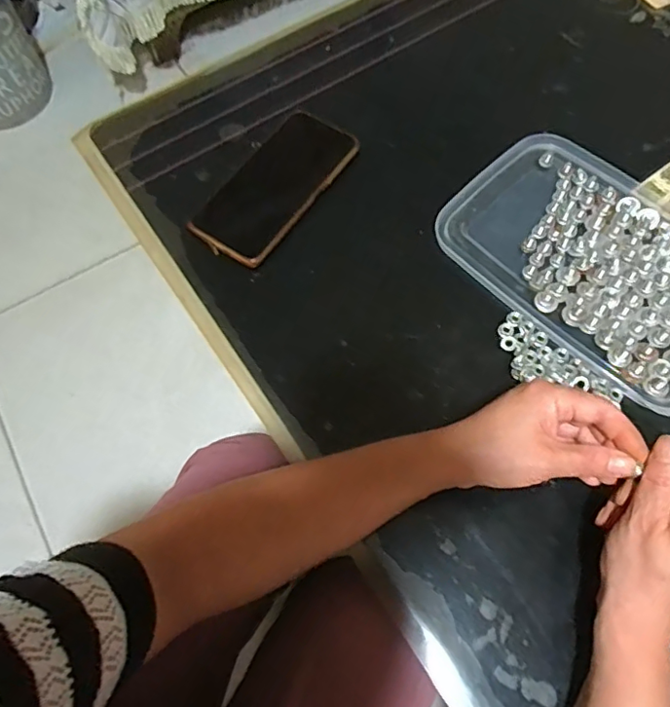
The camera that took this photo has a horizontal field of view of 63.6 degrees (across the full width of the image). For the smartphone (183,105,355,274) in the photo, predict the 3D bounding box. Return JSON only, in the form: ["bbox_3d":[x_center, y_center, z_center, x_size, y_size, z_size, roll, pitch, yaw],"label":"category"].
[{"bbox_3d":[-0.054,-0.150,0.483,0.075,0.012,0.156,35,79,9],"label":"smartphone"}]

